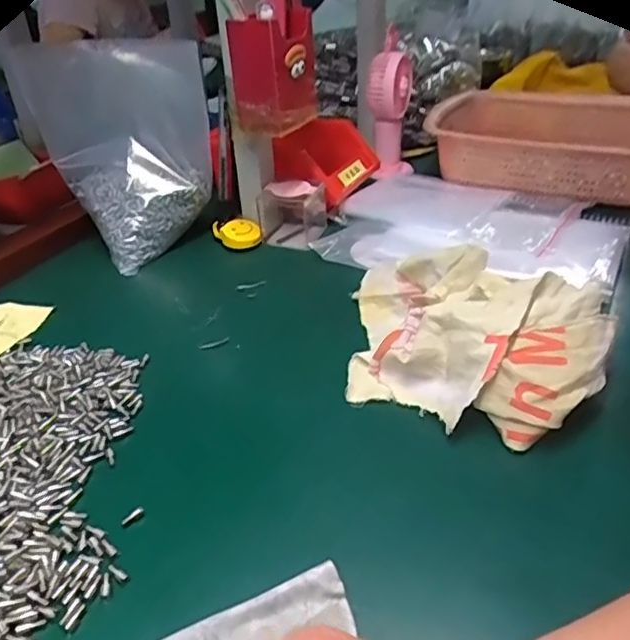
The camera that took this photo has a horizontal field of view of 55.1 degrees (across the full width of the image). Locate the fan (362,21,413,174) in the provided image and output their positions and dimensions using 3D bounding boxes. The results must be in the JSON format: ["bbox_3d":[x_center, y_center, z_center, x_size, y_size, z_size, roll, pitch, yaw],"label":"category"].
[{"bbox_3d":[0.097,-0.263,0.754,0.072,0.157,0.064,2,34,8],"label":"fan"}]

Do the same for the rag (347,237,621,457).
[{"bbox_3d":[0.111,0.009,0.441,0.191,0.083,0.163,8,36,17],"label":"rag"}]

